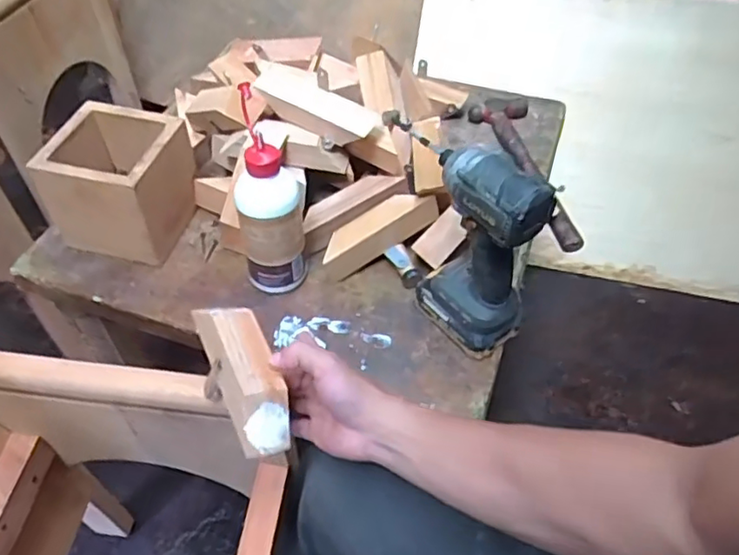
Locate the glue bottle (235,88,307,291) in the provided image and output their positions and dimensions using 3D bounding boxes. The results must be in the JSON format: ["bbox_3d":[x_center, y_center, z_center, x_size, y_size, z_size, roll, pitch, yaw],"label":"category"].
[{"bbox_3d":[-0.105,-0.076,0.644,0.071,0.223,0.061,-9,52,-9],"label":"glue bottle"}]

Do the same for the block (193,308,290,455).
[{"bbox_3d":[-0.108,0.079,0.529,0.049,0.034,0.149,-20,60,-17],"label":"block"}]

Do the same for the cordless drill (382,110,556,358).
[{"bbox_3d":[0.095,-0.037,0.623,0.062,0.212,0.158,-31,59,-23],"label":"cordless drill"}]

